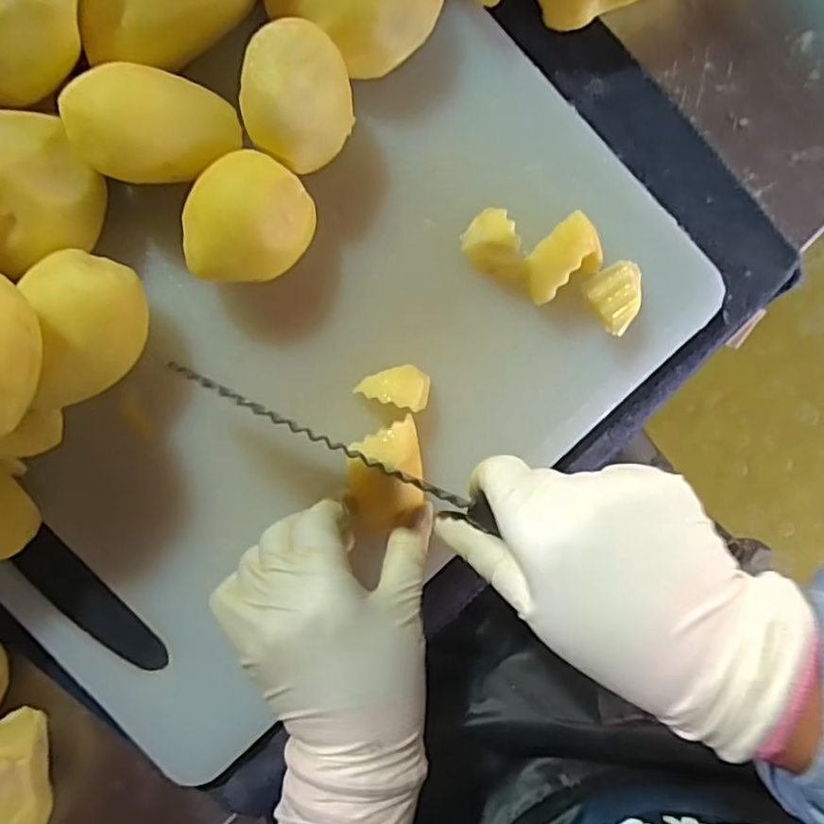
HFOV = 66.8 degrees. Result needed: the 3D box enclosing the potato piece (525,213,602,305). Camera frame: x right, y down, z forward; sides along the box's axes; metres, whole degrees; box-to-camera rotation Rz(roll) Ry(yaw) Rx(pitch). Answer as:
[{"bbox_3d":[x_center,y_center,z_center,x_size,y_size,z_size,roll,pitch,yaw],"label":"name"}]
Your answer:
[{"bbox_3d":[0.073,-0.075,0.307,0.036,0.027,0.028,-31,92,0],"label":"potato piece"}]

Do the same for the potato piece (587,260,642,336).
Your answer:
[{"bbox_3d":[0.103,-0.057,0.315,0.027,0.020,0.031,-27,92,0],"label":"potato piece"}]

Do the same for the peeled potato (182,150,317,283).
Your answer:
[{"bbox_3d":[-0.074,-0.086,0.292,0.049,0.050,0.055,15,92,-2],"label":"peeled potato"}]

